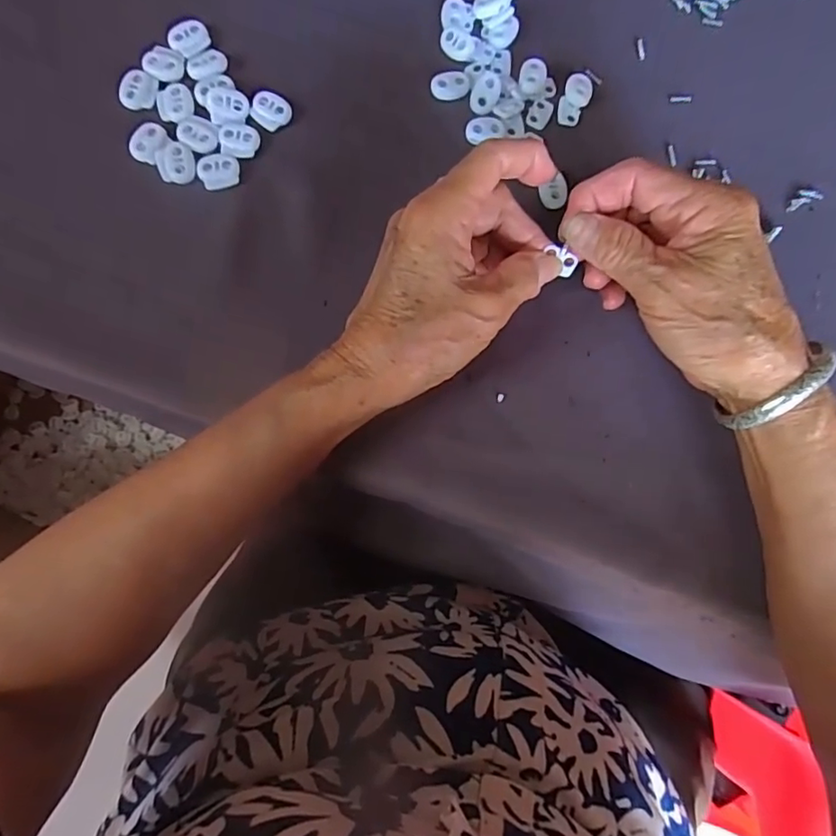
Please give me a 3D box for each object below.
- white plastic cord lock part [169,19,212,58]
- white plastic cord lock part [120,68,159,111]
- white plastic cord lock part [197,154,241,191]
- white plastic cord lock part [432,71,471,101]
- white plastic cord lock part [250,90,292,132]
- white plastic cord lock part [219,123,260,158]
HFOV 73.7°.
[{"bbox_3d":[-0.128,-0.215,0.314,0.022,0.004,0.019,-41,86,-8],"label":"white plastic cord lock part"},{"bbox_3d":[-0.155,-0.182,0.310,0.018,0.005,0.022,14,81,-1],"label":"white plastic cord lock part"},{"bbox_3d":[-0.109,-0.135,0.306,0.022,0.004,0.019,-15,83,-6],"label":"white plastic cord lock part"},{"bbox_3d":[0.019,-0.192,0.321,0.023,0.004,0.017,-14,83,-5],"label":"white plastic cord lock part"},{"bbox_3d":[-0.083,-0.173,0.311,0.022,0.004,0.020,39,81,3],"label":"white plastic cord lock part"},{"bbox_3d":[-0.099,-0.154,0.309,0.021,0.004,0.019,3,81,-3],"label":"white plastic cord lock part"}]

